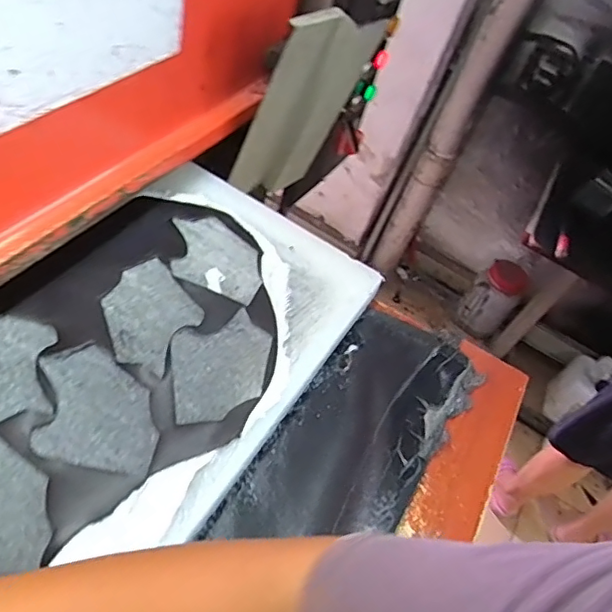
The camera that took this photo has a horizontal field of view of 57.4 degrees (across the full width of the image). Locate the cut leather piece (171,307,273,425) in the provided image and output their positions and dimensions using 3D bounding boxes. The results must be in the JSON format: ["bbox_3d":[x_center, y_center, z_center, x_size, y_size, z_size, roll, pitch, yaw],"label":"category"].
[{"bbox_3d":[-0.083,0.059,0.561,0.100,0.004,0.120,-3,52,-17],"label":"cut leather piece"}]

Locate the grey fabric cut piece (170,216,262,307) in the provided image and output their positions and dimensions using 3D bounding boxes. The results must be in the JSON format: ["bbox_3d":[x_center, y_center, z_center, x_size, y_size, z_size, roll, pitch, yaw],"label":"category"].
[{"bbox_3d":[-0.104,-0.057,0.655,0.097,0.005,0.130,3,51,-13],"label":"grey fabric cut piece"}]

